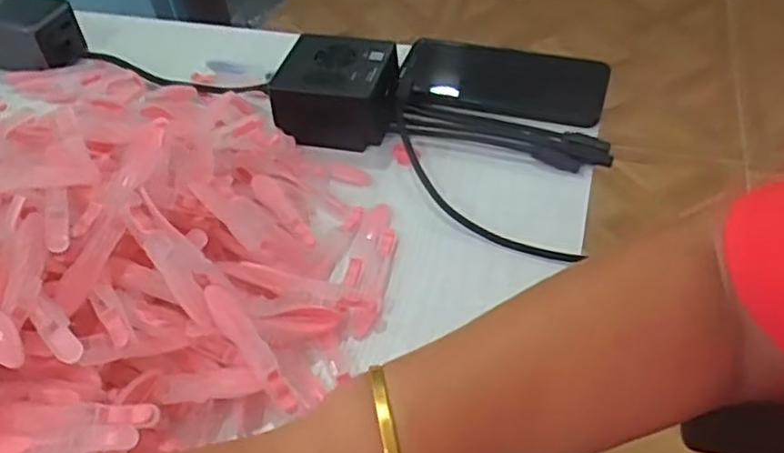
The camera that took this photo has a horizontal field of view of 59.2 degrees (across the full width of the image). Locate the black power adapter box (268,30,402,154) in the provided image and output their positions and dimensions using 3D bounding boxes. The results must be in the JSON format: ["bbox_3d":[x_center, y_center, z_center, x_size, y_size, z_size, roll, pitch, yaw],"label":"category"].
[{"bbox_3d":[-0.038,-0.099,0.494,0.080,0.049,0.060,4,46,7],"label":"black power adapter box"}]

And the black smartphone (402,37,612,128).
[{"bbox_3d":[0.084,-0.114,0.526,0.153,0.009,0.081,8,47,11],"label":"black smartphone"}]

